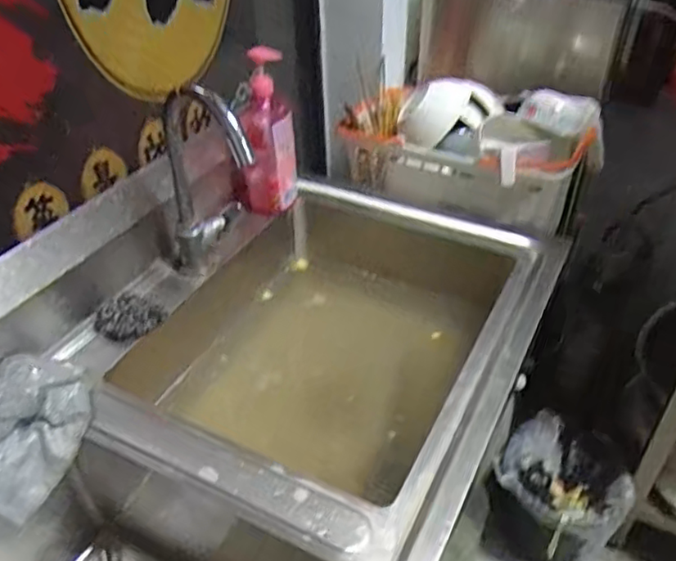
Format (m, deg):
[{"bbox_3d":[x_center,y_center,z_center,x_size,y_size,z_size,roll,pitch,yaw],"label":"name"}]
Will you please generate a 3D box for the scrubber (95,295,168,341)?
[{"bbox_3d":[-0.285,0.051,0.849,0.091,0.030,0.060,-12,40,-14],"label":"scrubber"}]

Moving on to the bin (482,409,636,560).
[{"bbox_3d":[0.451,0.461,1.260,0.224,0.323,0.231,21,43,24],"label":"bin"}]

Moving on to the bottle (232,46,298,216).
[{"bbox_3d":[-0.121,-0.242,1.033,0.092,0.255,0.075,-1,39,0],"label":"bottle"}]

